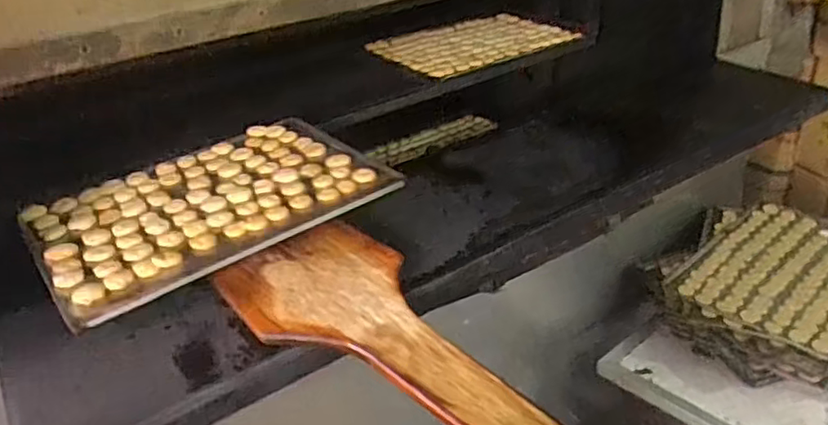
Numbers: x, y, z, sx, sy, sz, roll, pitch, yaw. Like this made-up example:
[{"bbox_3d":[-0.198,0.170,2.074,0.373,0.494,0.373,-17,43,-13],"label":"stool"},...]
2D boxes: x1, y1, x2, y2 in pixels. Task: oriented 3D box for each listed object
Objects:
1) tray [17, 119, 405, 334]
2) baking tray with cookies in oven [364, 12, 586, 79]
[{"bbox_3d":[-0.286,-0.018,0.918,0.446,0.031,0.323,-24,33,-31],"label":"tray"},{"bbox_3d":[0.160,-0.419,1.573,0.472,0.026,0.307,-21,32,-27],"label":"baking tray with cookies in oven"}]

